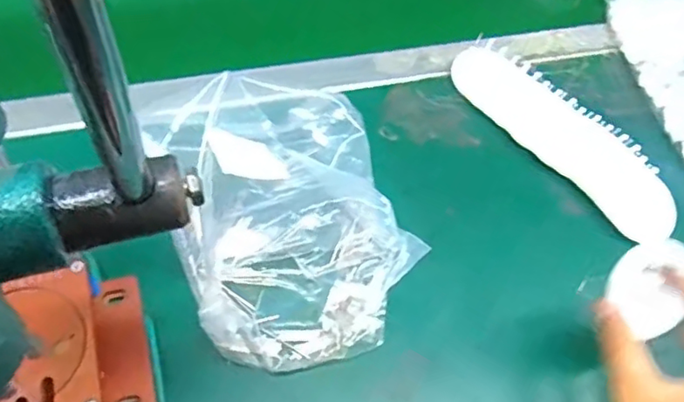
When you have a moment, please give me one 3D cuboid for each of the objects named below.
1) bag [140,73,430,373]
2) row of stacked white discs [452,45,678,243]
[{"bbox_3d":[-0.039,0.005,0.444,0.170,0.075,0.217,-17,61,-15],"label":"bag"},{"bbox_3d":[0.189,-0.059,0.525,0.053,0.032,0.228,-36,67,-24],"label":"row of stacked white discs"}]

